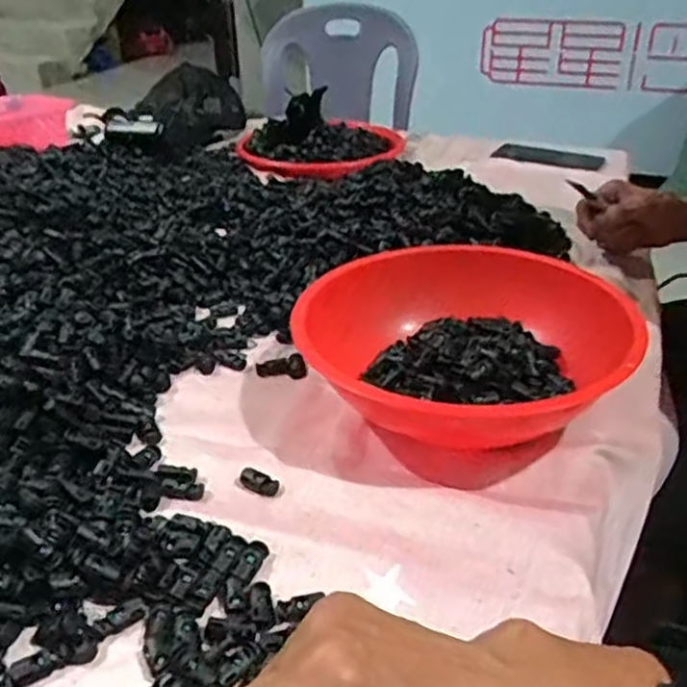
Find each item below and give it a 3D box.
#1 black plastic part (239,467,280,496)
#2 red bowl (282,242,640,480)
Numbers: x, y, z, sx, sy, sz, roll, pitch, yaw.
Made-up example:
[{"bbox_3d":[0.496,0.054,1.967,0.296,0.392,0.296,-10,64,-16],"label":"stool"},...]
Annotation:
[{"bbox_3d":[-0.057,0.094,0.502,0.030,0.008,0.015,18,35,25],"label":"black plastic part"},{"bbox_3d":[0.087,0.010,0.567,0.237,0.081,0.235,1,32,-1],"label":"red bowl"}]

